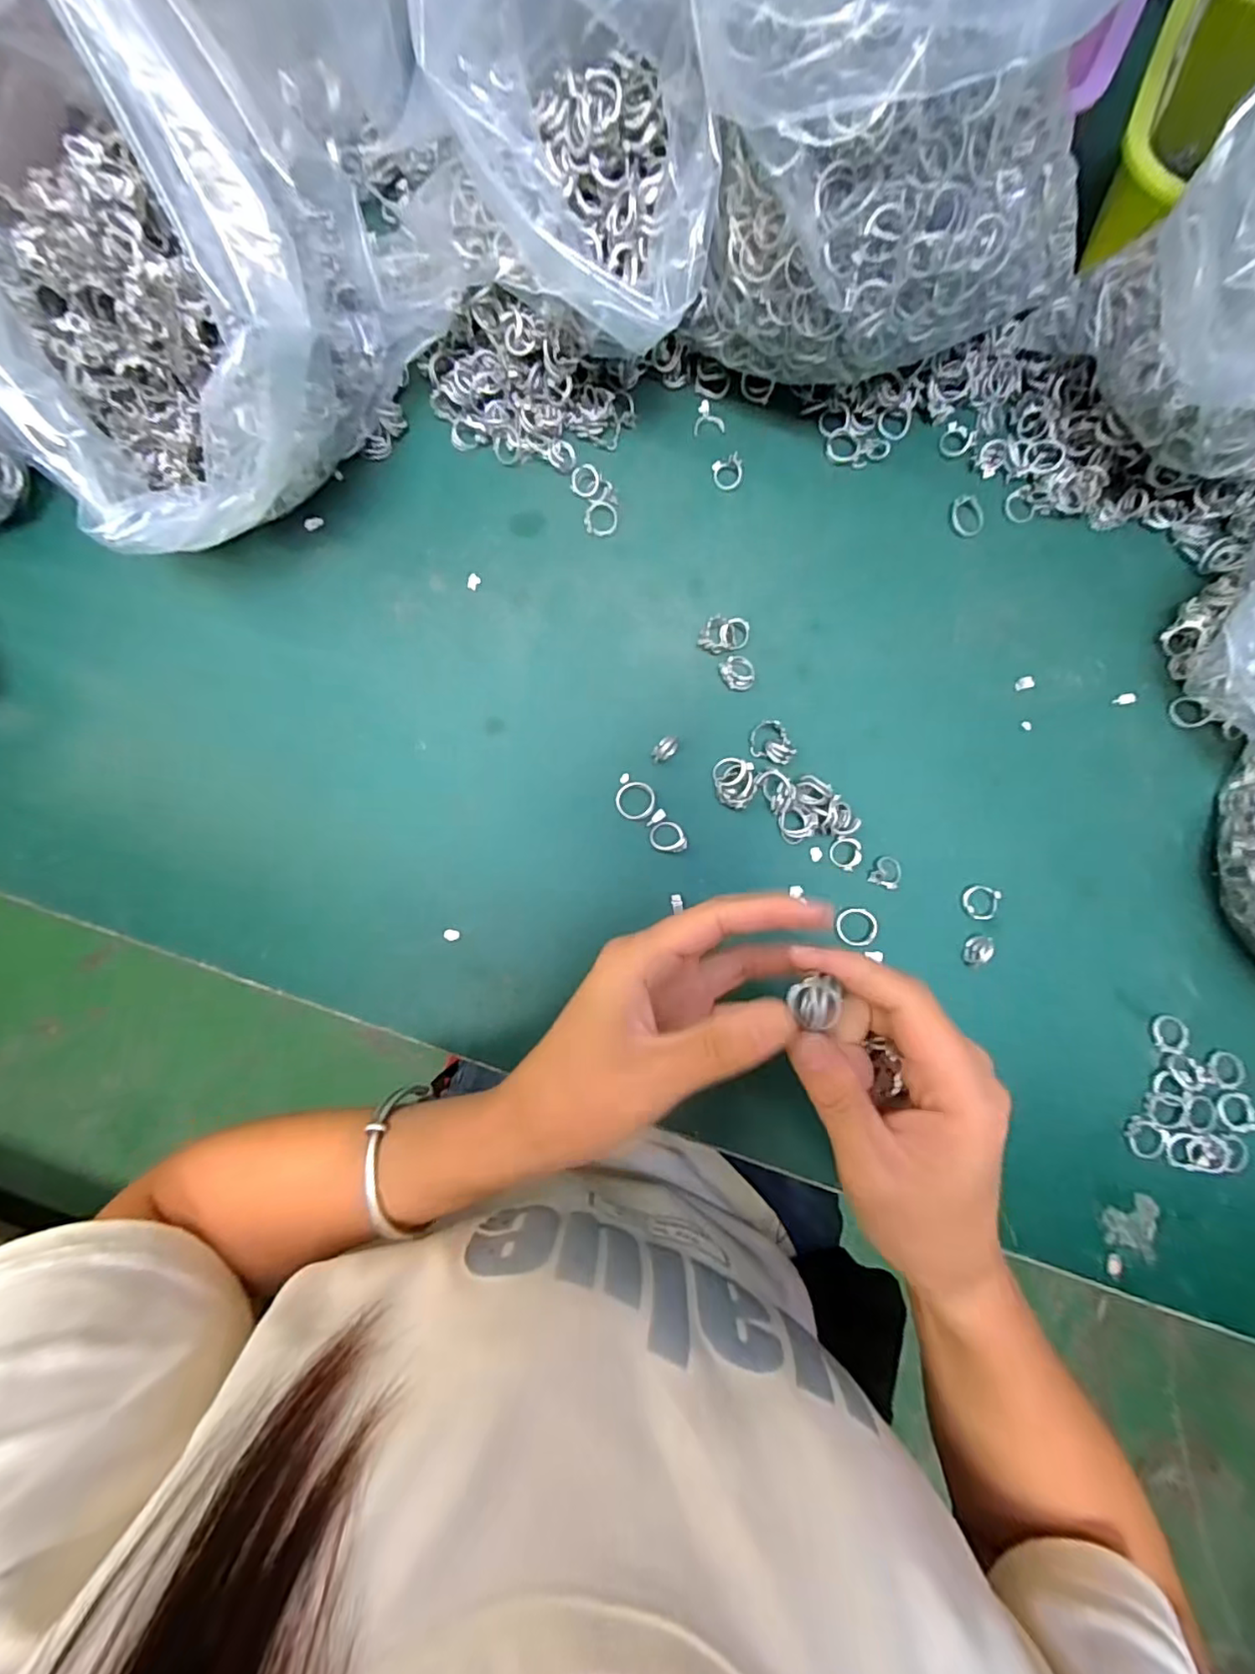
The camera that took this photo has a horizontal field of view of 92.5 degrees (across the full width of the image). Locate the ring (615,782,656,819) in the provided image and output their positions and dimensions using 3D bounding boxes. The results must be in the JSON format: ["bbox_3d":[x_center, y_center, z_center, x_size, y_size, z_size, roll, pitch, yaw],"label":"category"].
[{"bbox_3d":[0.005,-0.021,0.351,0.022,0.005,0.022,0,83,-2],"label":"ring"}]

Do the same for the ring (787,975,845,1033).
[{"bbox_3d":[0.064,0.056,0.201,0.018,0.010,0.017,0,83,-2],"label":"ring"}]

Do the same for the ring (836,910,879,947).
[{"bbox_3d":[0.132,0.052,0.345,0.023,0.004,0.022,0,83,-2],"label":"ring"}]

